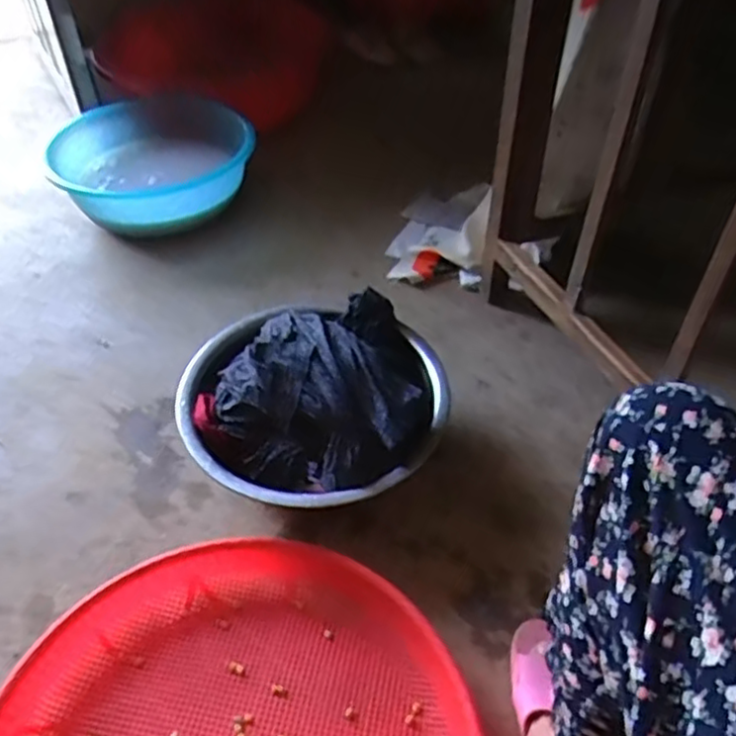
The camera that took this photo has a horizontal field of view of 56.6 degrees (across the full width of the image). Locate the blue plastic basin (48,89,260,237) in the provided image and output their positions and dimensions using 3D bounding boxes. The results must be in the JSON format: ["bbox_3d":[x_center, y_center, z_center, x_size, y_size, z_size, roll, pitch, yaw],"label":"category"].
[{"bbox_3d":[-0.436,-0.419,1.392,0.371,0.164,0.371,-1,45,1],"label":"blue plastic basin"}]

